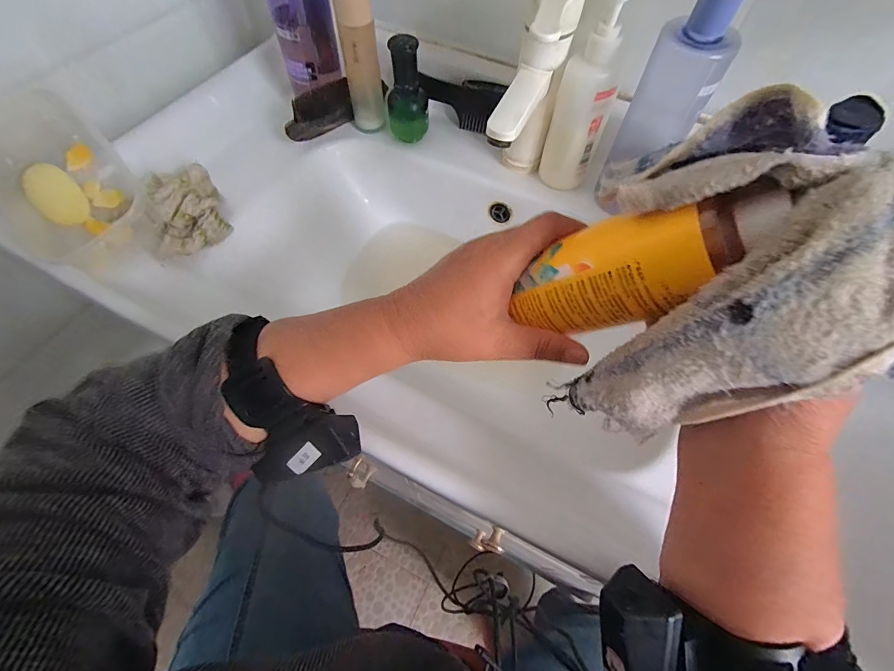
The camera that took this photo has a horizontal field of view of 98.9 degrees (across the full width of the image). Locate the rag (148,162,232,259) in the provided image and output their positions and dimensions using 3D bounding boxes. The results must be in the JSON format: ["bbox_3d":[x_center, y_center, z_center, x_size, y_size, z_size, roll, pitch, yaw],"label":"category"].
[{"bbox_3d":[-0.275,-0.128,0.408,0.070,0.052,0.092,-25,65,-15],"label":"rag"}]

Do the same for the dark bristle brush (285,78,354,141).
[{"bbox_3d":[-0.159,-0.277,0.483,0.016,0.054,0.101,34,65,15],"label":"dark bristle brush"}]

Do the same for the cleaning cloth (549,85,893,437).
[{"bbox_3d":[0.130,-0.018,0.179,0.115,0.124,0.108,14,61,5],"label":"cleaning cloth"}]

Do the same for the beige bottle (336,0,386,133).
[{"bbox_3d":[-0.099,-0.321,0.440,0.039,0.165,0.033,-2,61,-4],"label":"beige bottle"}]

